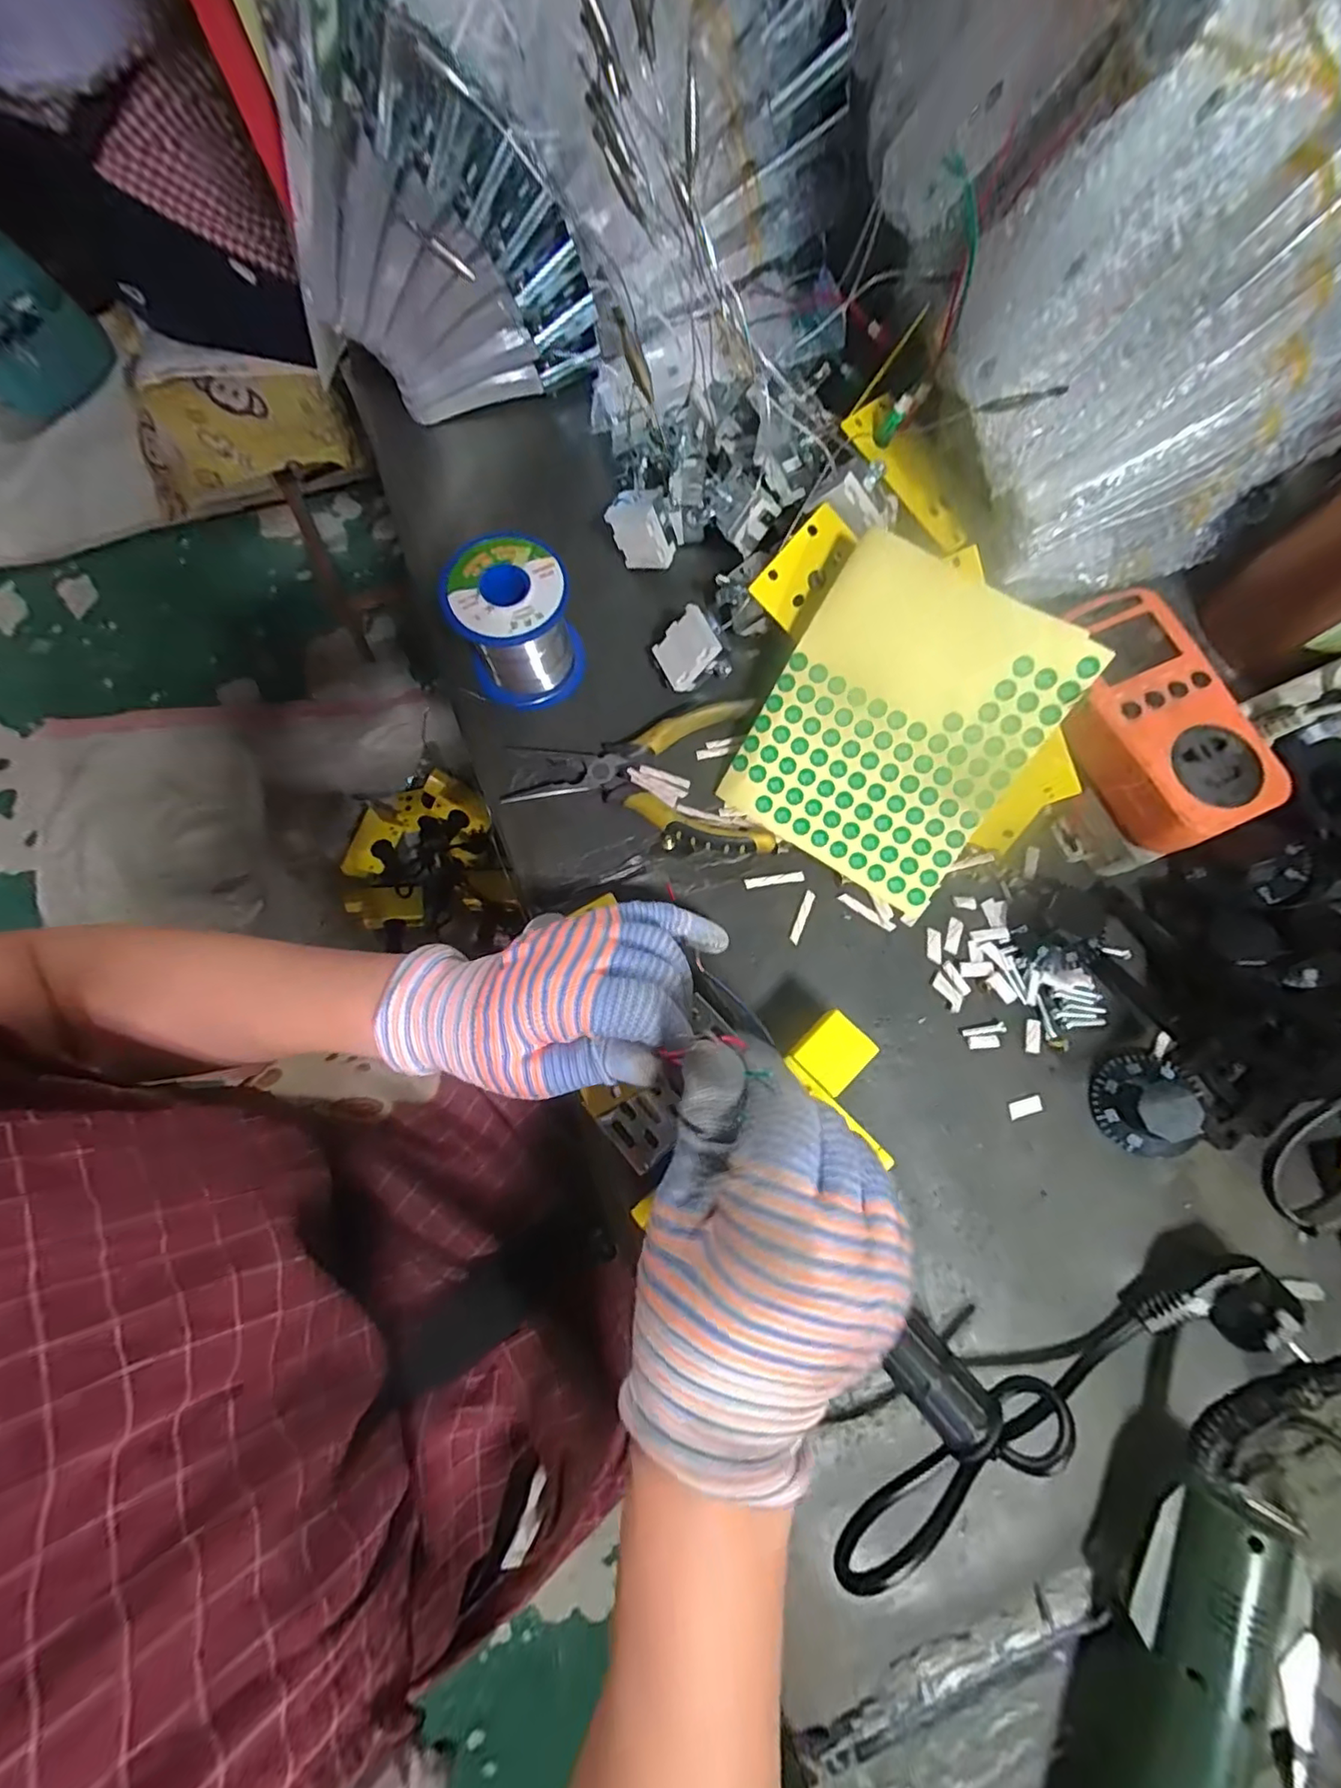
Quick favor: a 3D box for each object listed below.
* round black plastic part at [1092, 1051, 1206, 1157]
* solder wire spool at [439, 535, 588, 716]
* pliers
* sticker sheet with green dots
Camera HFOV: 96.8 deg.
[{"bbox_3d":[0.241,0.105,0.293,0.047,0.027,0.047,0,78,-1],"label":"round black plastic part"},{"bbox_3d":[-0.085,-0.150,0.333,0.062,0.062,0.065,0,78,-1],"label":"solder wire spool"},{"bbox_3d":[-0.019,-0.060,0.335,0.139,0.015,0.087,-6,78,-2],"label":"pliers"},{"bbox_3d":[0.116,-0.085,0.311,0.130,0.009,0.152,34,107,6],"label":"sticker sheet with green dots"}]

